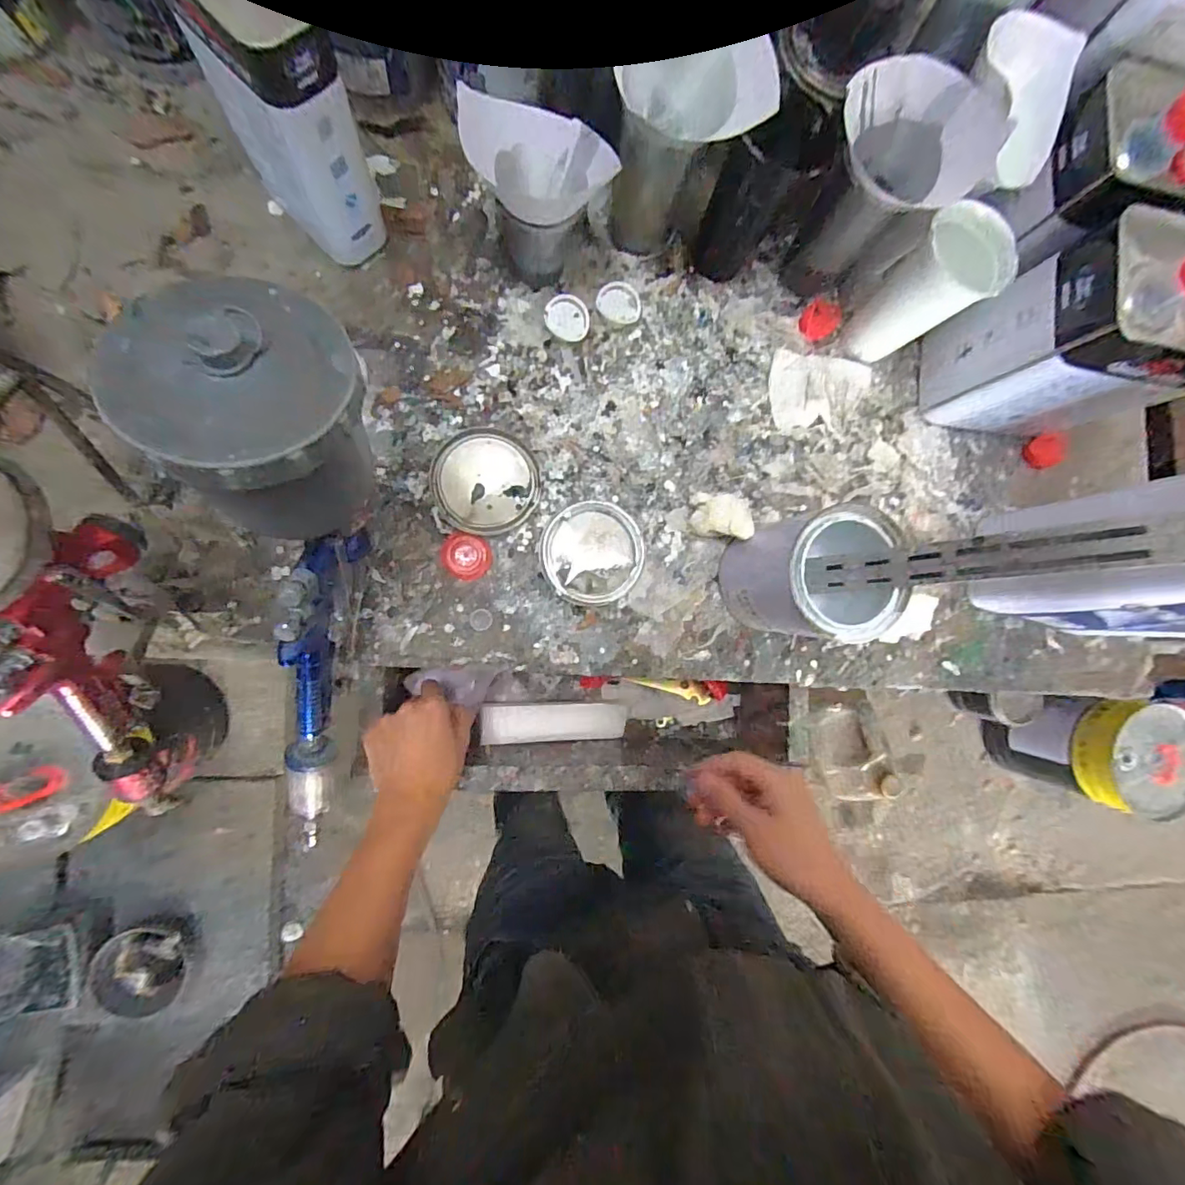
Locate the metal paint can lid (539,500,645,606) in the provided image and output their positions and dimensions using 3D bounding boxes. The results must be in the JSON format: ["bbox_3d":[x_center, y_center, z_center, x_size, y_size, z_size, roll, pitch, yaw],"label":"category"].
[{"bbox_3d":[0.000,-0.036,0.491,0.094,0.015,0.093,0,87,-9],"label":"metal paint can lid"}]

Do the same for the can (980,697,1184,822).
[{"bbox_3d":[1.242,0.389,1.332,0.265,0.363,0.249,0,87,-9],"label":"can"}]

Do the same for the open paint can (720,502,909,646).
[{"bbox_3d":[0.186,-0.011,0.467,0.102,0.131,0.105,0,87,-9],"label":"open paint can"}]

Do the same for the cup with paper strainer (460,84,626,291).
[{"bbox_3d":[-0.053,-0.343,0.457,0.113,0.109,0.092,-6,88,-10],"label":"cup with paper strainer"}]

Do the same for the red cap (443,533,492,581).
[{"bbox_3d":[-0.114,-0.032,0.473,0.043,0.017,0.041,0,87,-9],"label":"red cap"}]

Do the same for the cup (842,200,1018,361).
[{"bbox_3d":[0.312,-0.285,0.496,0.076,0.136,0.075,0,87,-9],"label":"cup"}]

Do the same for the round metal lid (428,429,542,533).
[{"bbox_3d":[-0.098,-0.103,0.481,0.095,0.015,0.097,11,86,-9],"label":"round metal lid"}]

